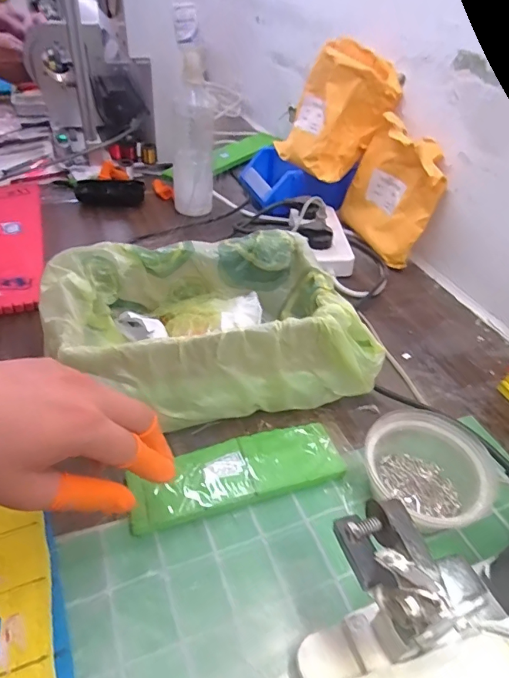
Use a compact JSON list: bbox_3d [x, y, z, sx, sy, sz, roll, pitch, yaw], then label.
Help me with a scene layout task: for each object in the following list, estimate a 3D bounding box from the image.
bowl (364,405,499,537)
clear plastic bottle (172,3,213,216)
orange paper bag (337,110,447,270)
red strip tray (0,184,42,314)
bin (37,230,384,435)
[{"bbox_3d":[0.141,0.112,0.375,0.083,0.058,0.097,-20,47,-27],"label":"bowl"},{"bbox_3d":[-0.096,-0.335,0.693,0.062,0.261,0.079,-2,41,-8],"label":"clear plastic bottle"},{"bbox_3d":[0.200,-0.214,0.672,0.061,0.165,0.166,-9,43,-16],"label":"orange paper bag"},{"bbox_3d":[-0.346,-0.143,0.645,0.081,0.030,0.338,-11,43,-18],"label":"red strip tray"},{"bbox_3d":[-0.047,-0.010,0.450,0.302,0.112,0.163,-4,41,-11],"label":"bin"}]

